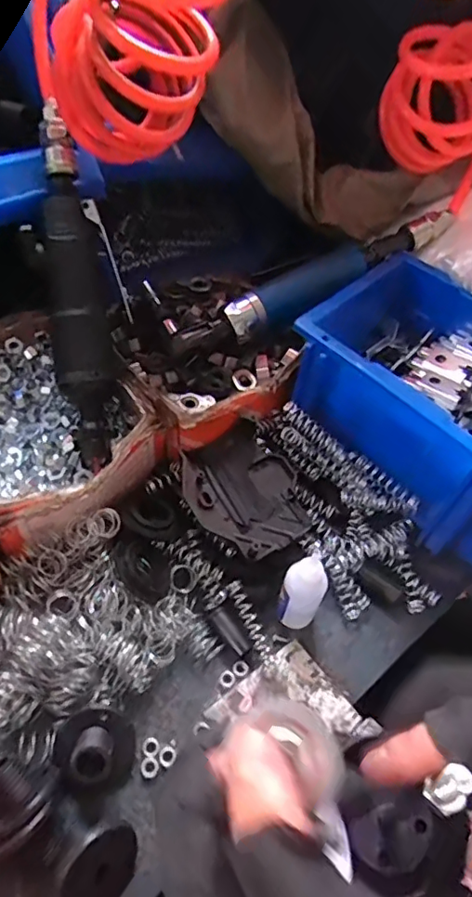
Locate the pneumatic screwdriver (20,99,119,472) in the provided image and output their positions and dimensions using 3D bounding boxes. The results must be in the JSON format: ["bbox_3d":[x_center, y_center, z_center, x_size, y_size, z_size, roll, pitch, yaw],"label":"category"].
[{"bbox_3d":[-0.112,-0.107,0.370,0.043,0.034,0.237,-7,95,-10],"label":"pneumatic screwdriver"}]

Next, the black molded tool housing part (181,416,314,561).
[{"bbox_3d":[0.006,0.031,0.375,0.084,0.015,0.090,10,54,-14],"label":"black molded tool housing part"}]

